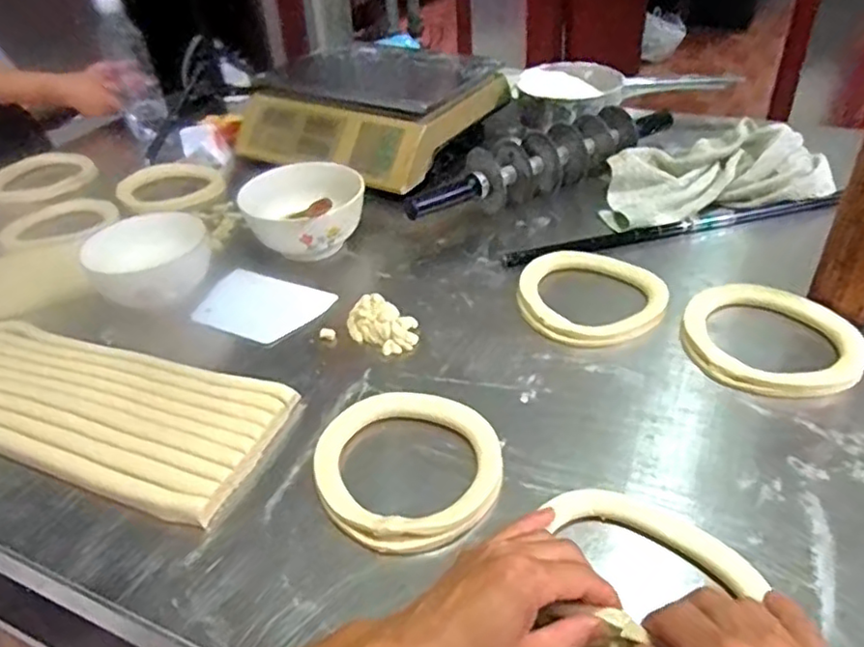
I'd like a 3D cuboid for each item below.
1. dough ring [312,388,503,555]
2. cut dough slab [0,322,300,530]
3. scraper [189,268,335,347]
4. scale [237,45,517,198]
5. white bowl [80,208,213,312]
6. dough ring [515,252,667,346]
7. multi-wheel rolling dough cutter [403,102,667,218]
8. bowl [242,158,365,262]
[{"bbox_3d":[-0.019,0.113,0.527,0.146,0.020,0.154,-3,37,2],"label":"dough ring"},{"bbox_3d":[-0.319,0.074,0.604,0.370,0.022,0.152,11,40,19],"label":"cut dough slab"},{"bbox_3d":[-0.190,-0.019,0.727,0.135,0.008,0.097,15,46,18],"label":"scraper"},{"bbox_3d":[-0.106,-0.347,1.038,0.353,0.103,0.296,17,42,26],"label":"scale"},{"bbox_3d":[-0.319,-0.073,0.750,0.126,0.070,0.123,-3,37,2],"label":"white bowl"},{"bbox_3d":[0.163,-0.030,0.696,0.147,0.021,0.149,-3,37,2],"label":"dough ring"},{"bbox_3d":[0.163,-0.218,0.891,0.447,0.079,0.073,-22,40,-22],"label":"multi-wheel rolling dough cutter"},{"bbox_3d":[-0.153,-0.125,0.797,0.148,0.087,0.148,-3,37,2],"label":"bowl"}]

